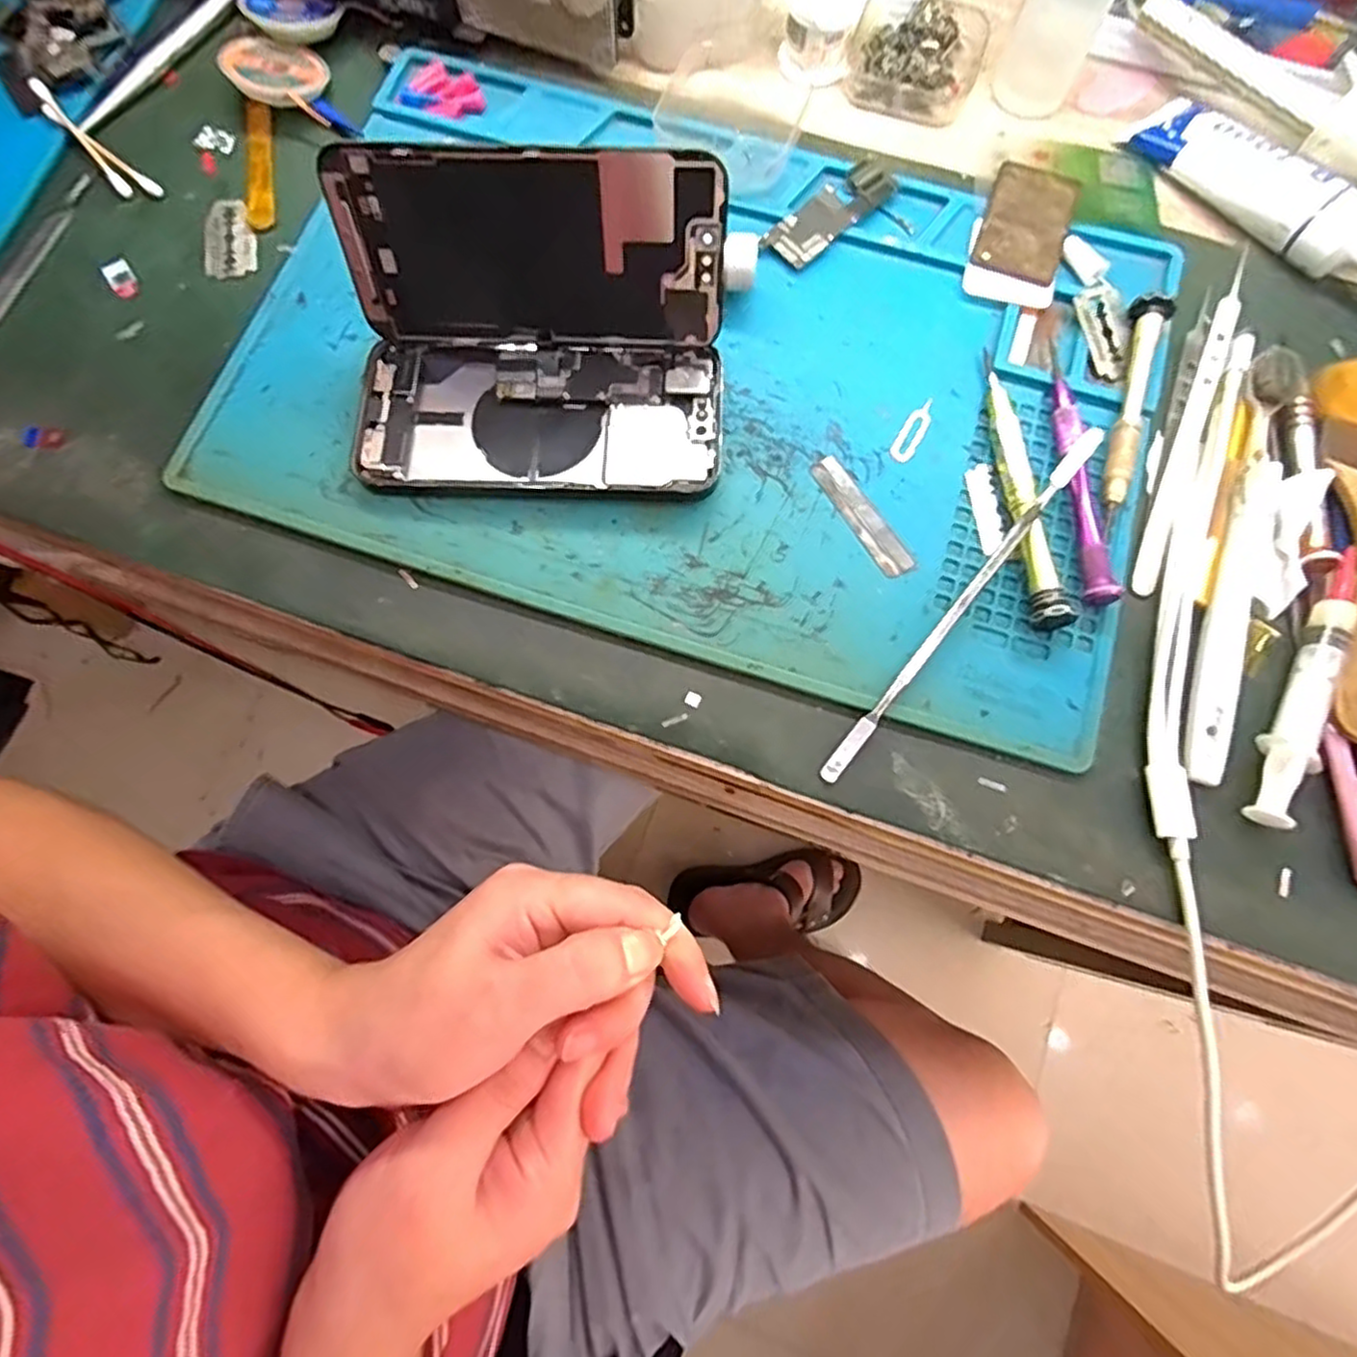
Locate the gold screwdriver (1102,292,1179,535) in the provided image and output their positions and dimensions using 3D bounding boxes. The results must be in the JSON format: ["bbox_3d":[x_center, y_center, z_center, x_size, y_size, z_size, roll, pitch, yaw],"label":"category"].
[{"bbox_3d":[0.186,-0.109,0.289,0.014,0.013,0.103,16,77,3],"label":"gold screwdriver"}]

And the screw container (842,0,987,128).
[{"bbox_3d":[0.117,-0.307,0.347,0.062,0.024,0.057,14,77,3],"label":"screw container"}]

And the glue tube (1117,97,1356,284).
[{"bbox_3d":[0.267,-0.220,0.317,0.032,0.024,0.135,-38,80,-9],"label":"glue tube"}]

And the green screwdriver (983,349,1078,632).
[{"bbox_3d":[0.135,-0.078,0.284,0.020,0.013,0.120,-11,77,-3],"label":"green screwdriver"}]

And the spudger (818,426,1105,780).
[{"bbox_3d":[0.108,-0.029,0.269,0.008,0.004,0.170,39,85,6],"label":"spudger"}]

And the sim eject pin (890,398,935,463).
[{"bbox_3d":[0.099,-0.104,0.297,0.010,0.004,0.032,31,79,6],"label":"sim eject pin"}]

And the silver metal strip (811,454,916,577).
[{"bbox_3d":[0.074,-0.066,0.286,0.013,0.004,0.056,-31,79,-7],"label":"silver metal strip"}]

